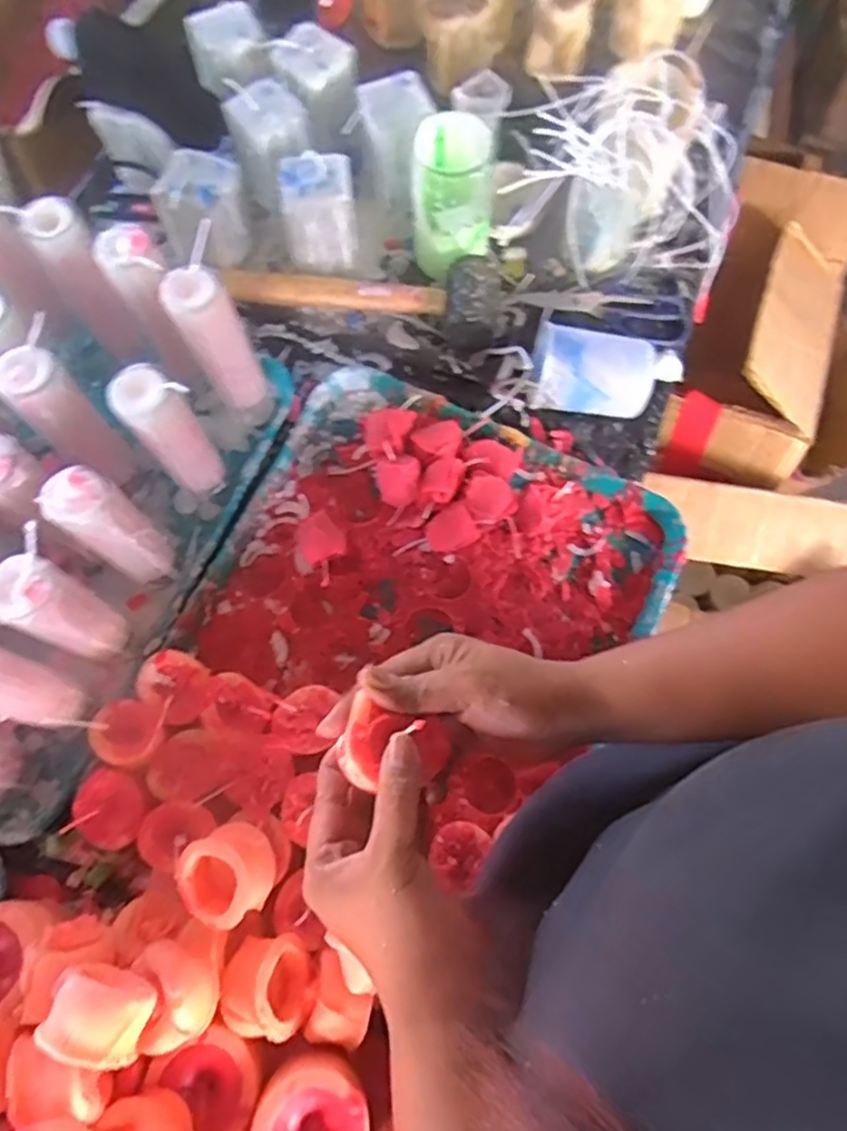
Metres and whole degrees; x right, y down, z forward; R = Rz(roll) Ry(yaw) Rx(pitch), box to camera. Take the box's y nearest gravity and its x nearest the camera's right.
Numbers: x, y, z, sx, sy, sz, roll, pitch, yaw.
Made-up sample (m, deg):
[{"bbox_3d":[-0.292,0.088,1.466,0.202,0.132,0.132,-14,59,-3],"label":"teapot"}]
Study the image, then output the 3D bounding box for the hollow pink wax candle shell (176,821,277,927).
[{"bbox_3d":[-0.126,0.202,0.456,0.059,0.050,0.054,0,71,0],"label":"hollow pink wax candle shell"}]

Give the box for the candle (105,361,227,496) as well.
[{"bbox_3d":[-0.187,-0.092,0.533,0.048,0.157,0.041,-42,76,-13],"label":"candle"}]

